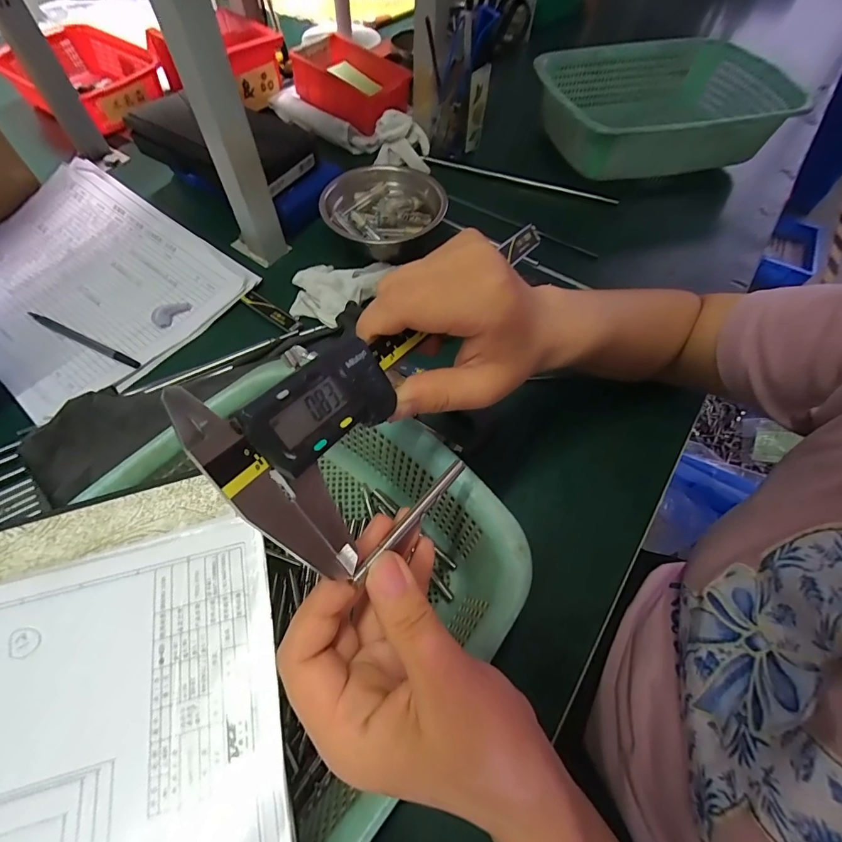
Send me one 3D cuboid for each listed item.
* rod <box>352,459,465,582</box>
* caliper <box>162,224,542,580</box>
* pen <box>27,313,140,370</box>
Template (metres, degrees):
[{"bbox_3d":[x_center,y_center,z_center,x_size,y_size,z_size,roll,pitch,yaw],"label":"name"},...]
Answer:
[{"bbox_3d":[-0.002,0.040,0.183,0.006,0.004,0.079,34,45,17],"label":"rod"},{"bbox_3d":[0.002,-0.060,0.203,0.079,0.013,0.257,50,52,-25],"label":"caliper"},{"bbox_3d":[-0.320,-0.078,0.393,0.137,0.005,0.009,24,62,11],"label":"pen"}]

